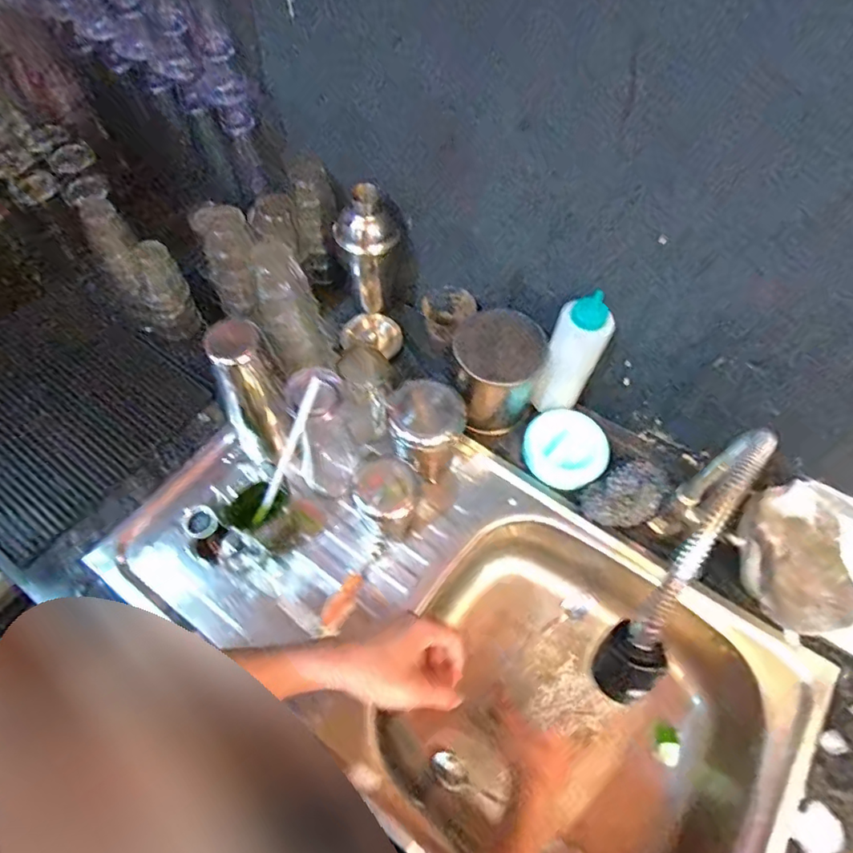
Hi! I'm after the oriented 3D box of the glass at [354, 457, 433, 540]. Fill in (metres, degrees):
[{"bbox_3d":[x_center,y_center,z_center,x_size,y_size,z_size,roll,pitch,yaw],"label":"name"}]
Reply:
[{"bbox_3d":[-0.041,0.093,0.643,0.074,0.116,0.076,1,61,-2],"label":"glass"}]

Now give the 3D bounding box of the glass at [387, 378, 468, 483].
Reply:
[{"bbox_3d":[0.003,0.017,0.655,0.082,0.161,0.075,1,61,-2],"label":"glass"}]

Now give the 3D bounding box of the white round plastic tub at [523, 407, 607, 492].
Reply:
[{"bbox_3d":[0.177,0.031,0.708,0.101,0.041,0.102,1,61,-2],"label":"white round plastic tub"}]

